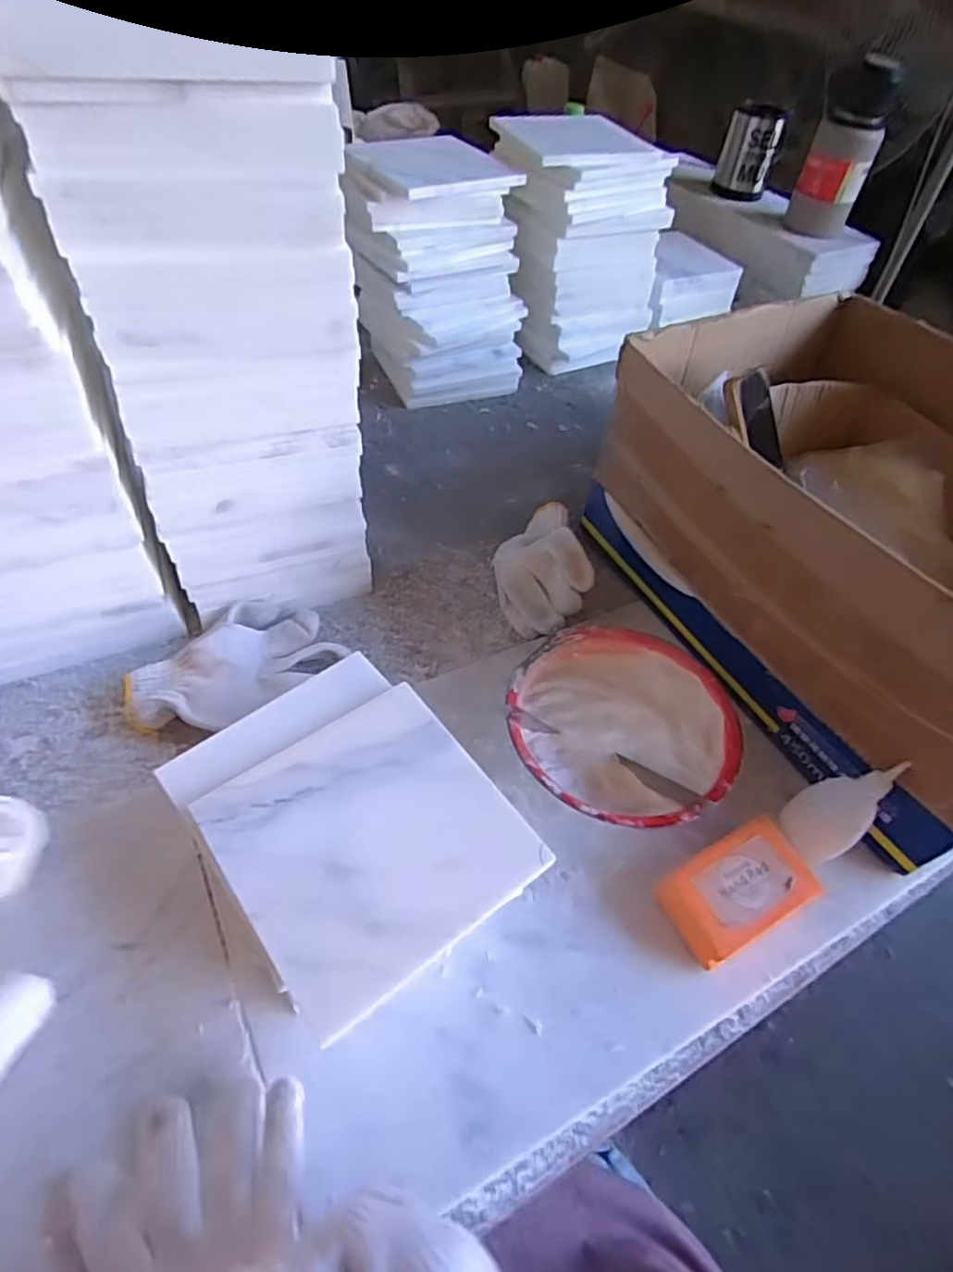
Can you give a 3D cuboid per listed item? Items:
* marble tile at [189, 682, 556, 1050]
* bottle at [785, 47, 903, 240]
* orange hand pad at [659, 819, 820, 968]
[{"bbox_3d":[-0.061,0.115,0.383,0.151,0.010,0.152,-28,56,-27],"label":"marble tile"},{"bbox_3d":[0.520,-0.683,0.941,0.090,0.205,0.085,23,53,15],"label":"bottle"},{"bbox_3d":[0.175,0.170,0.440,0.099,0.033,0.060,-21,55,-20],"label":"orange hand pad"}]

